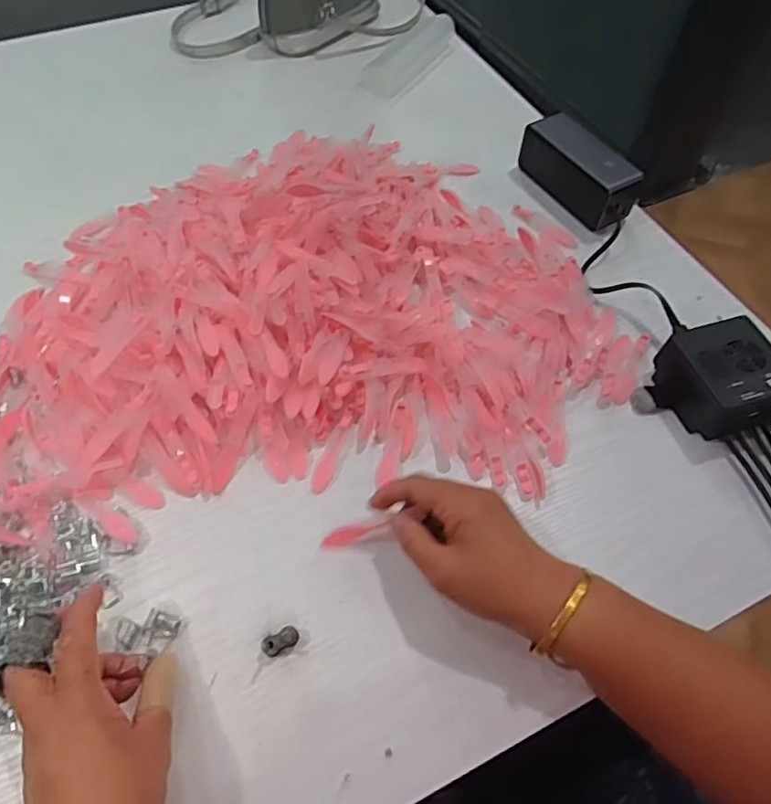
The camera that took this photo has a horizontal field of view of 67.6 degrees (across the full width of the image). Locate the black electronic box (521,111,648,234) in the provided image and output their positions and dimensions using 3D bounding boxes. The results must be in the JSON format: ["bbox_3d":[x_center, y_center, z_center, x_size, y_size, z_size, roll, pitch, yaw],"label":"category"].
[{"bbox_3d":[0.195,-0.235,0.584,0.048,0.054,0.131,-23,62,-14],"label":"black electronic box"}]

